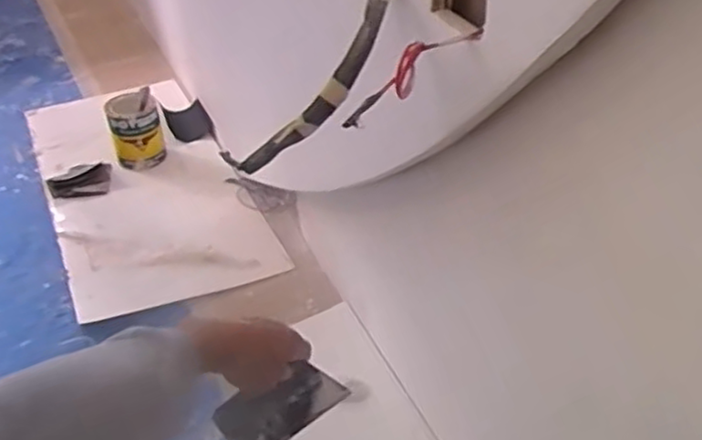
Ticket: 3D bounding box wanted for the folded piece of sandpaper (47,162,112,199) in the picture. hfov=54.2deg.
[{"bbox_3d":[-0.579,-0.083,1.458,0.129,0.026,0.101,-8,39,-9],"label":"folded piece of sandpaper"}]

